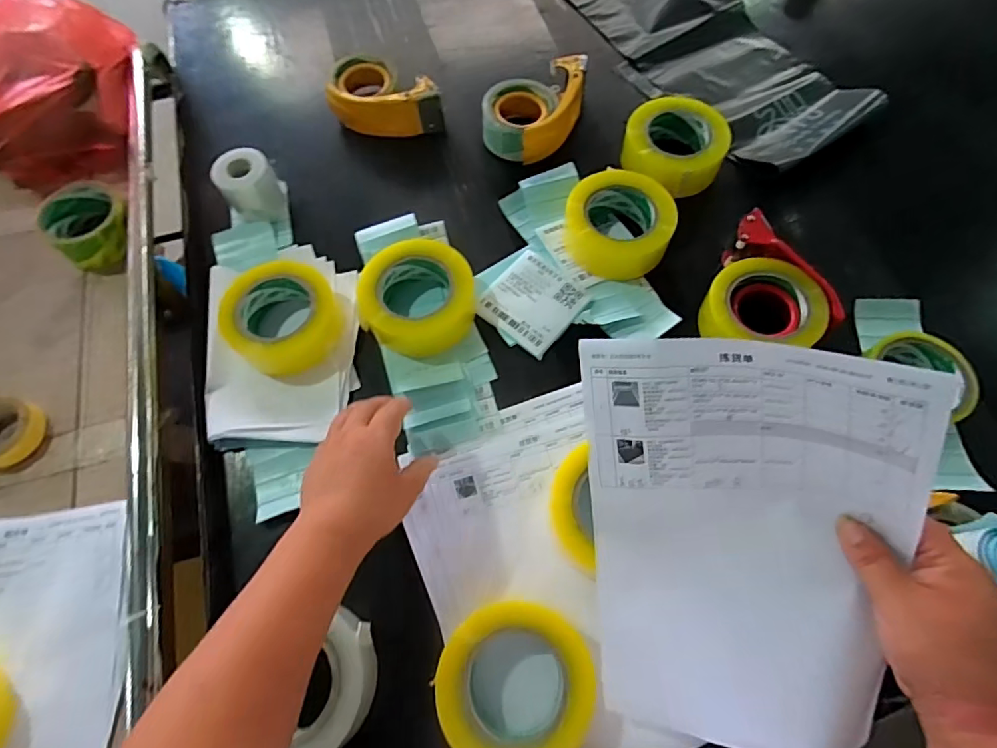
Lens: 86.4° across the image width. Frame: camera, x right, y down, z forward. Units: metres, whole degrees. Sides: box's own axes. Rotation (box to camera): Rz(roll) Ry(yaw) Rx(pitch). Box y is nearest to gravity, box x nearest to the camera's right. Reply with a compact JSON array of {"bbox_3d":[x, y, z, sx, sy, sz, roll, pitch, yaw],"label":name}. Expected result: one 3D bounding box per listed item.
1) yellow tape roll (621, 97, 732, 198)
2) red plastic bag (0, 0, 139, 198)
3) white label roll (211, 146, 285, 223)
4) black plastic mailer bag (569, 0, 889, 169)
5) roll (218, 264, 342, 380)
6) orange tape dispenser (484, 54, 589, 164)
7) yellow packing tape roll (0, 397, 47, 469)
[{"bbox_3d":[0.237,-0.306,0.711,0.118,0.067,0.128,0,65,1],"label":"yellow tape roll"},{"bbox_3d":[-0.575,-0.383,0.675,0.194,0.182,0.235,0,65,1],"label":"red plastic bag"},{"bbox_3d":[-0.321,-0.240,0.691,0.069,0.077,0.064,0,65,1],"label":"white label roll"},{"bbox_3d":[0.322,-0.508,0.807,0.261,0.051,0.490,-32,69,-13],"label":"black plastic mailer bag"},{"bbox_3d":[-0.244,-0.063,0.605,0.120,0.069,0.120,0,65,1],"label":"roll"},{"bbox_3d":[0.060,-0.365,0.742,0.167,0.067,0.103,-34,69,-14],"label":"orange tape dispenser"},{"bbox_3d":[-0.503,0.060,0.539,0.068,0.029,0.066,0,65,1],"label":"yellow packing tape roll"}]

